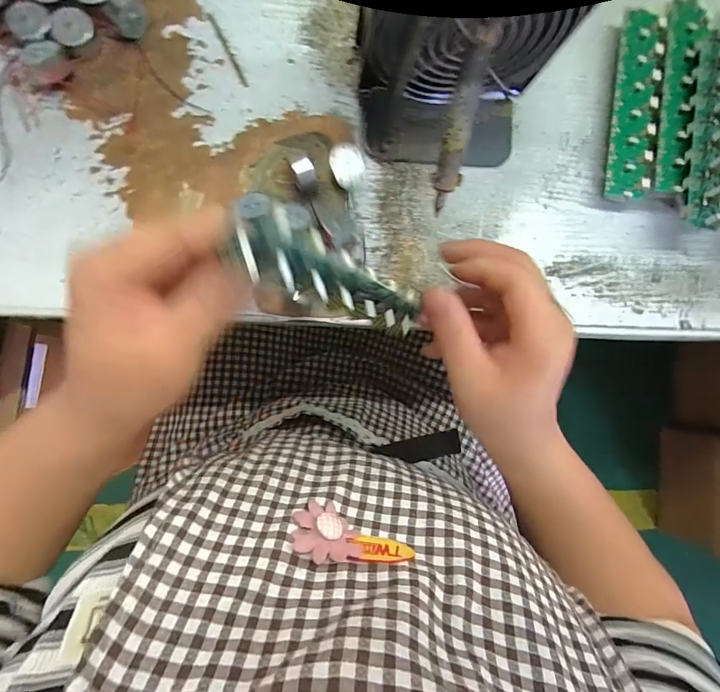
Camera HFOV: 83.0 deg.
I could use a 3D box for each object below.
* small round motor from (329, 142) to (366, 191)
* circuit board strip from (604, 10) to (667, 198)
[{"bbox_3d":[-0.009,-0.122,0.279,0.022,0.012,0.029,-13,89,-7],"label":"small round motor"},{"bbox_3d":[0.199,-0.174,0.298,0.029,0.018,0.132,6,86,-6],"label":"circuit board strip"}]

